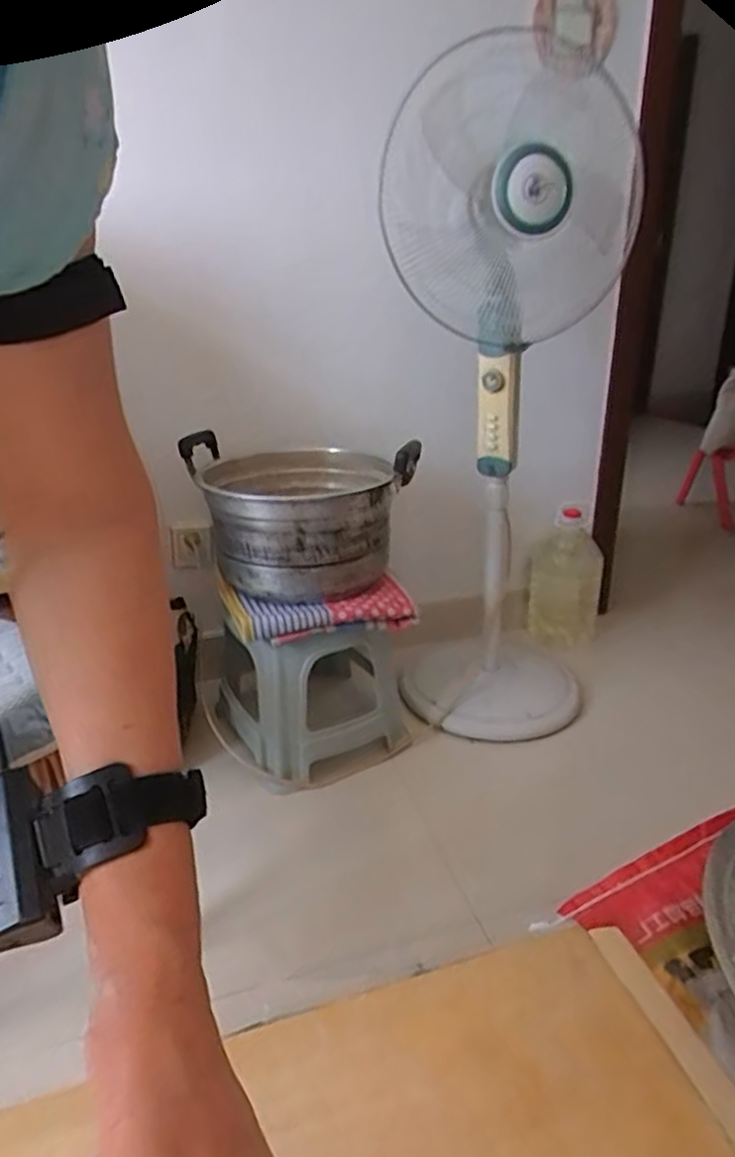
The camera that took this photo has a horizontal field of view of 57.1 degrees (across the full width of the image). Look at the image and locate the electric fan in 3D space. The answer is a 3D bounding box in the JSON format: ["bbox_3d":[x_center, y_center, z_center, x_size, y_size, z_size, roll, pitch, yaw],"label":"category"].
[{"bbox_3d":[0.261,-0.243,1.270,0.361,1.148,0.360,7,23,17],"label":"electric fan"}]

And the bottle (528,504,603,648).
[{"bbox_3d":[0.504,-0.008,1.715,0.174,0.344,0.110,7,23,17],"label":"bottle"}]

